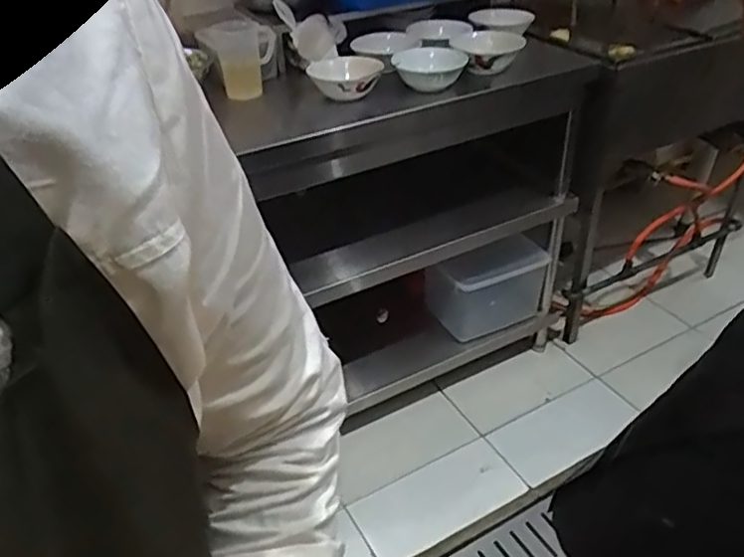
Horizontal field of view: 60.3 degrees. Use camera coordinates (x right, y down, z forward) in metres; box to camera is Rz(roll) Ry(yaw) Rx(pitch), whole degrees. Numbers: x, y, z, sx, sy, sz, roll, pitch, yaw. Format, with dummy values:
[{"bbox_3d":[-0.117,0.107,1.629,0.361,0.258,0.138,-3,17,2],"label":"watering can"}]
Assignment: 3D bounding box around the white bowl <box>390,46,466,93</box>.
[{"bbox_3d":[0.128,-0.468,1.415,0.155,0.053,0.178,5,37,10],"label":"white bowl"}]

